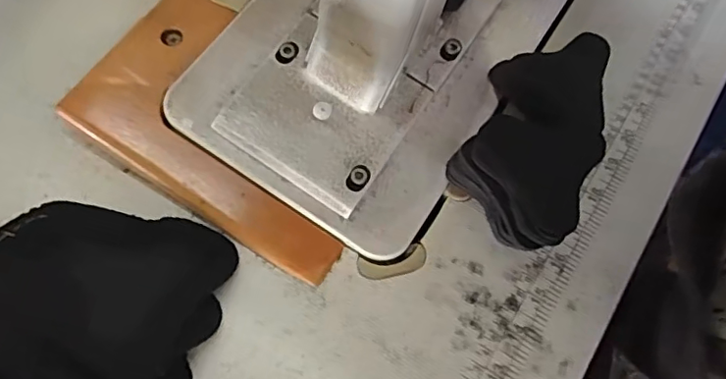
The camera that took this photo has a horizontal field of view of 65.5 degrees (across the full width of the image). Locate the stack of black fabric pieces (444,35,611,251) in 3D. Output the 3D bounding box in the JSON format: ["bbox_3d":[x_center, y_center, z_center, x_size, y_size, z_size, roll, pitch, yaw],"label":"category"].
[{"bbox_3d":[0.103,-0.034,0.343,0.074,0.050,0.156,23,68,10],"label":"stack of black fabric pieces"}]

